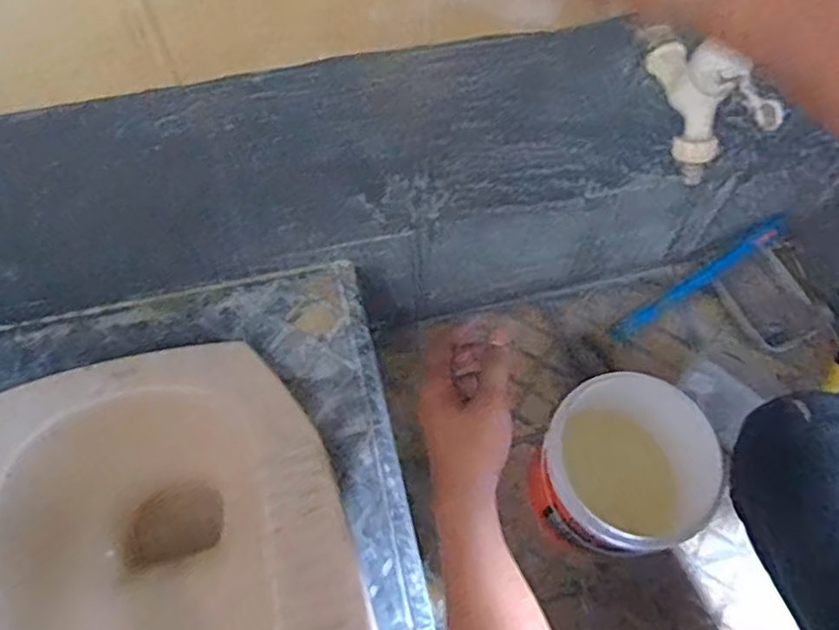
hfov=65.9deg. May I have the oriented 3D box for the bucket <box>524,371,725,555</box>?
[{"bbox_3d":[0.225,0.188,0.767,0.172,0.183,0.176,1,64,-1],"label":"bucket"}]

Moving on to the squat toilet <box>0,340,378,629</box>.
[{"bbox_3d":[-0.240,0.290,0.623,0.379,0.190,0.479,-12,65,-7],"label":"squat toilet"}]

